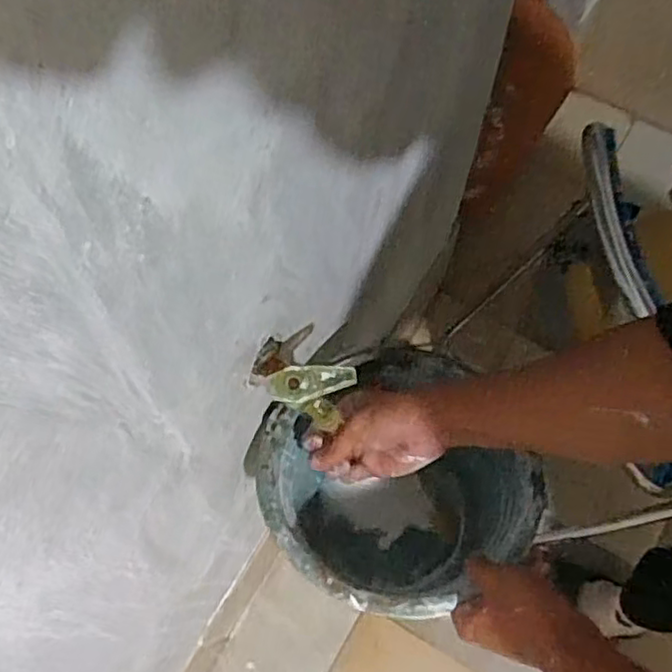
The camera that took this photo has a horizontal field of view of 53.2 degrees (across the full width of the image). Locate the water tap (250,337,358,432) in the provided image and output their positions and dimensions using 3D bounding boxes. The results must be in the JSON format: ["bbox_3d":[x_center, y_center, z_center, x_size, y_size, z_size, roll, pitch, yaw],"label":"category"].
[{"bbox_3d":[-0.030,0.035,0.550,0.083,0.051,0.048,26,77,8],"label":"water tap"}]

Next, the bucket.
[{"bbox_3d":[0.052,0.143,0.674,0.228,0.194,0.228,0,75,1],"label":"bucket"}]

